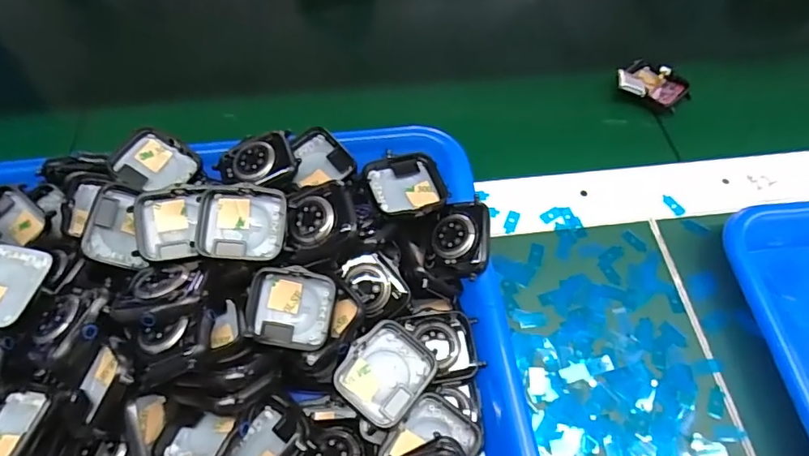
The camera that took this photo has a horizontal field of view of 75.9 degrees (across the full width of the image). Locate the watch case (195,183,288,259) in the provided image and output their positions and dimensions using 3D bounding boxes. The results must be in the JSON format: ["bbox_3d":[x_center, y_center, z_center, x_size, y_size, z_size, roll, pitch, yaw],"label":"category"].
[{"bbox_3d":[-0.081,-0.003,0.260,0.041,0.011,0.036,6,77,-5],"label":"watch case"}]

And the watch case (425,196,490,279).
[{"bbox_3d":[0.031,0.006,0.285,0.033,0.015,0.040,8,78,20],"label":"watch case"}]

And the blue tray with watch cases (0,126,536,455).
[{"bbox_3d":[-0.109,0.061,0.250,0.316,0.059,0.241,-5,61,-5],"label":"blue tray with watch cases"}]

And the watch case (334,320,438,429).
[{"bbox_3d":[-0.009,0.069,0.247,0.037,0.014,0.043,36,65,17],"label":"watch case"}]

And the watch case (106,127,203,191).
[{"bbox_3d":[-0.140,-0.035,0.296,0.043,0.010,0.034,26,67,-8],"label":"watch case"}]

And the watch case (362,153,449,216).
[{"bbox_3d":[0.002,-0.024,0.292,0.042,0.009,0.038,-18,63,-12],"label":"watch case"}]

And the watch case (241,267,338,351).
[{"bbox_3d":[-0.056,0.039,0.253,0.041,0.016,0.035,6,60,1],"label":"watch case"}]

